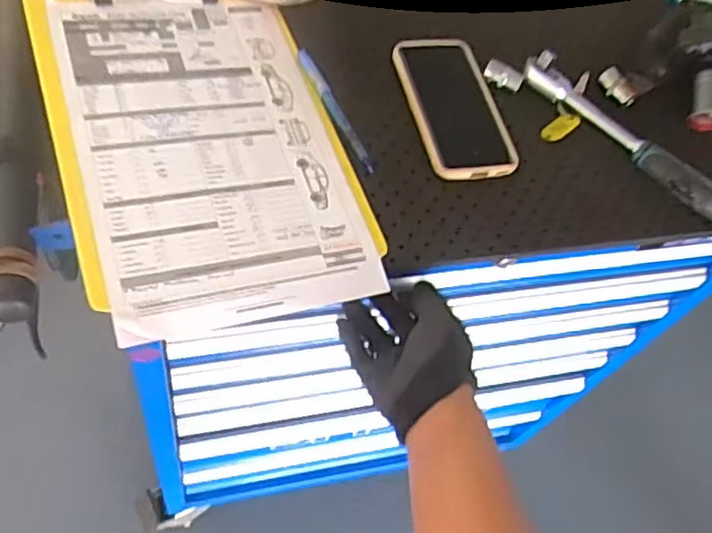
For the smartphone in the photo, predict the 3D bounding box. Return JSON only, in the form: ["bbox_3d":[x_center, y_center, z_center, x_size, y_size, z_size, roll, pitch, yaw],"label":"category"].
[{"bbox_3d":[0.096,-0.160,0.670,0.083,0.010,0.180,-10,61,-11],"label":"smartphone"}]

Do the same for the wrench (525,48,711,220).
[{"bbox_3d":[0.269,-0.133,0.672,0.243,0.032,0.037,40,69,20],"label":"wrench"}]

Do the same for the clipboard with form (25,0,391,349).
[{"bbox_3d":[-0.133,-0.117,0.585,0.229,0.008,0.363,-11,62,-23],"label":"clipboard with form"}]

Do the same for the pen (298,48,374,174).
[{"bbox_3d":[-0.020,-0.149,0.640,0.015,0.008,0.157,-23,63,-11],"label":"pen"}]

